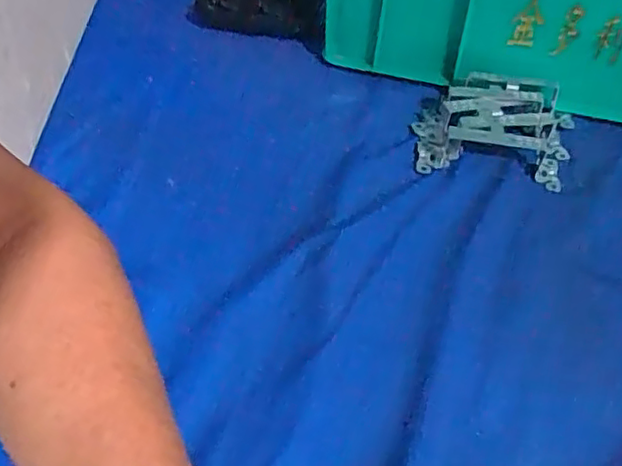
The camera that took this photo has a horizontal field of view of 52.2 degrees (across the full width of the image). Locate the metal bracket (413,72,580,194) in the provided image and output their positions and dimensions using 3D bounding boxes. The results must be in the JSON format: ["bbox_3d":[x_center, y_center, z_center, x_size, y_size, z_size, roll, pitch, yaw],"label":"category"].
[{"bbox_3d":[0.141,-0.085,0.485,0.115,0.035,0.101,14,48,10],"label":"metal bracket"}]

